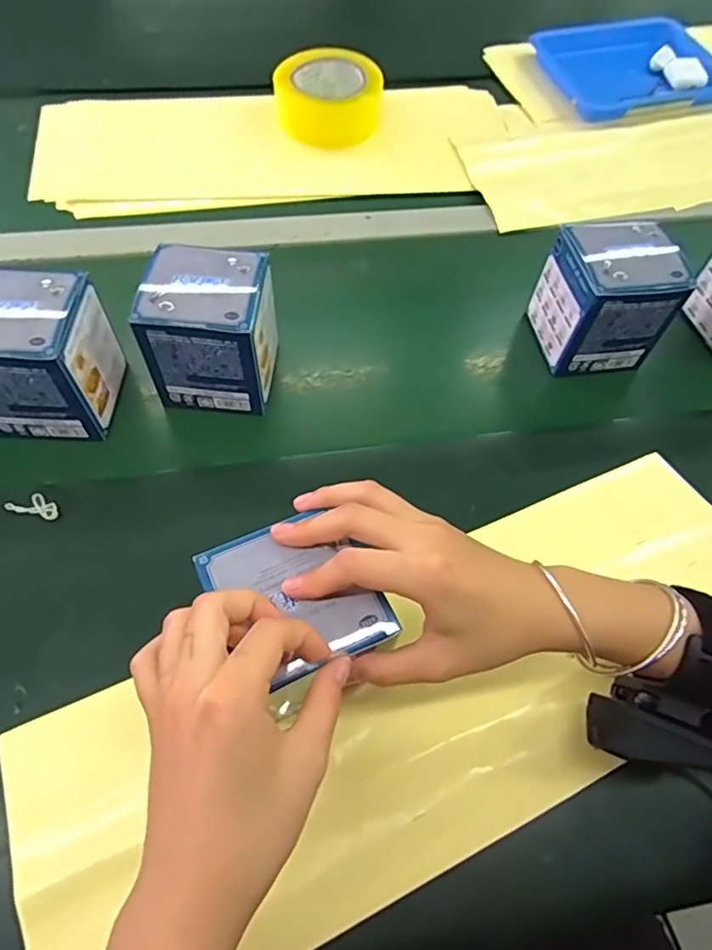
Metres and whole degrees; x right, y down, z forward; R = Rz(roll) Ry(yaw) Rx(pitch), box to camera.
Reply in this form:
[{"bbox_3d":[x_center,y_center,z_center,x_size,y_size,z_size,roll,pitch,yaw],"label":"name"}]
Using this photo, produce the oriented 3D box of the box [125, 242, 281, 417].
[{"bbox_3d":[-0.105,-0.107,0.424,0.093,0.095,0.081,4,60,-1],"label":"box"}]

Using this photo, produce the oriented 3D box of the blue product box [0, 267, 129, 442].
[{"bbox_3d":[-0.226,-0.085,0.401,0.092,0.089,0.081,3,60,-2],"label":"blue product box"}]

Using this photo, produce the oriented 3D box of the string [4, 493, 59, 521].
[{"bbox_3d":[-0.222,0.021,0.390,0.035,0.007,0.015,12,60,4],"label":"string"}]

